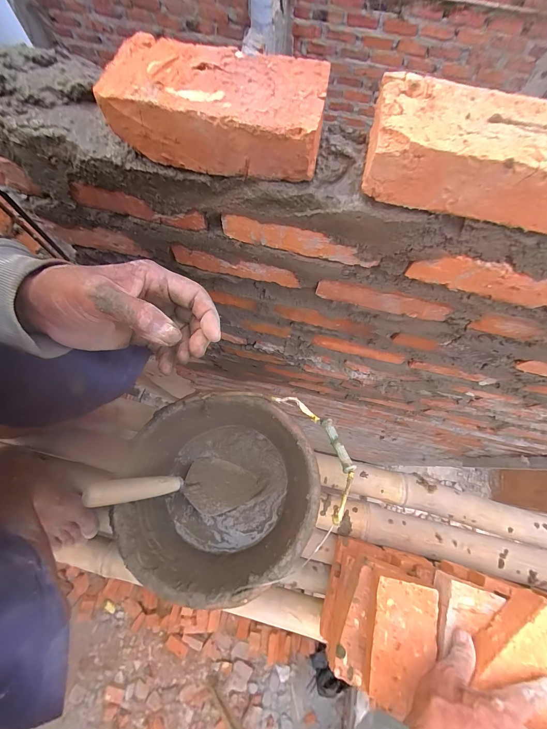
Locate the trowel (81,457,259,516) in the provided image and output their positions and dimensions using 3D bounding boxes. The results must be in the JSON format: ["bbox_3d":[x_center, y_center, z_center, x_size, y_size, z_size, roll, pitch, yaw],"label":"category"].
[{"bbox_3d":[-0.138,0.184,0.448,0.078,0.256,0.079,-10,68,33],"label":"trowel"}]

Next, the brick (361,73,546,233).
[{"bbox_3d":[0.151,-0.154,0.214,0.163,0.042,0.084,13,72,3],"label":"brick"}]

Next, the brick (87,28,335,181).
[{"bbox_3d":[-0.038,-0.194,0.226,0.150,0.042,0.079,11,72,2],"label":"brick"}]

